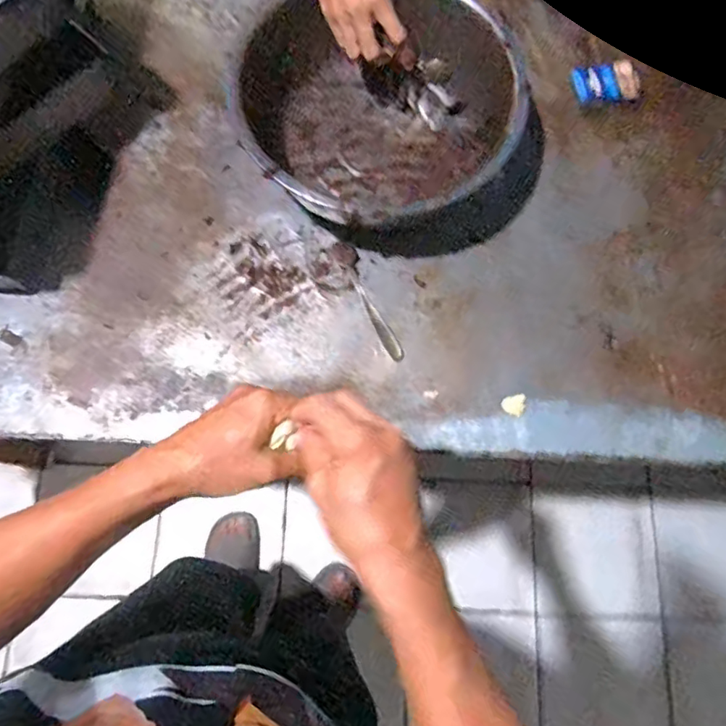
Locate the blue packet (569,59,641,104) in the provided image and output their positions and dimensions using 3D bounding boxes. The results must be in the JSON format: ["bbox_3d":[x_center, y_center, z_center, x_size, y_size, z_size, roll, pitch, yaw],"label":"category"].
[{"bbox_3d":[0.340,-0.393,0.785,0.089,0.011,0.058,-9,77,-3],"label":"blue packet"}]

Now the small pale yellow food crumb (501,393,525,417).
[{"bbox_3d":[0.183,0.052,0.671,0.030,0.005,0.025,-17,77,-5],"label":"small pale yellow food crumb"}]

